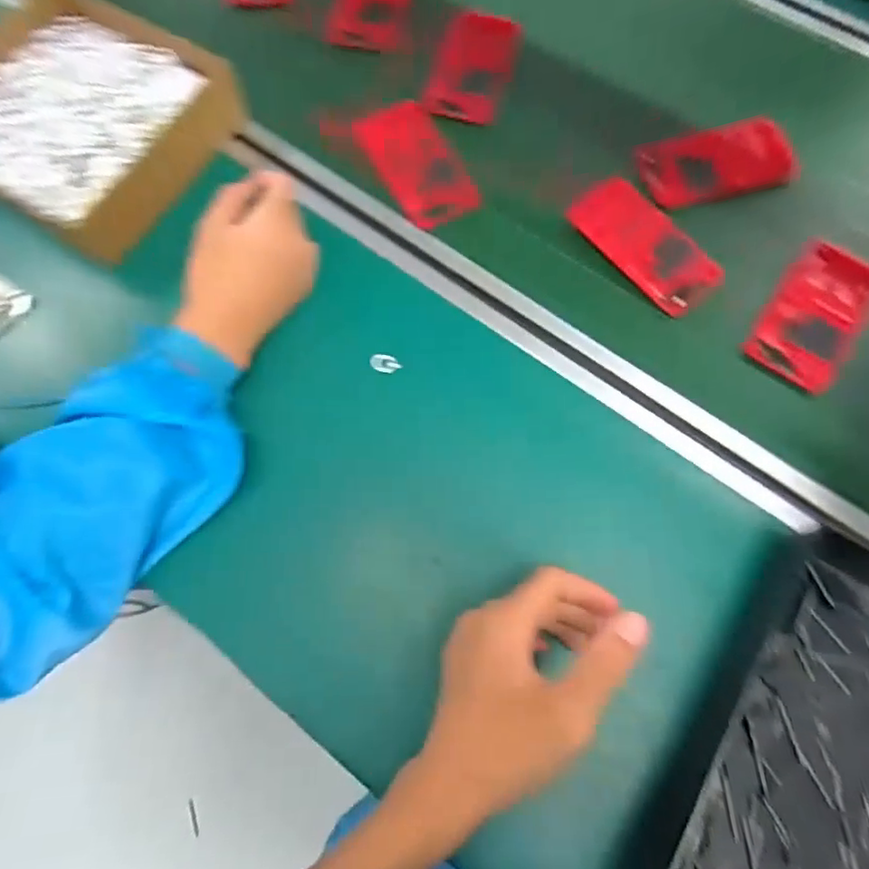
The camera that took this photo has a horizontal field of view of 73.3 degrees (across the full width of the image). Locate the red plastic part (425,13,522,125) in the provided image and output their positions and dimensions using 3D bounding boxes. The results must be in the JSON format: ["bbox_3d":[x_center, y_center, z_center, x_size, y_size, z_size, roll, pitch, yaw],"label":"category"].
[{"bbox_3d":[0.038,-0.338,0.532,0.064,0.014,0.116,16,71,5],"label":"red plastic part"}]

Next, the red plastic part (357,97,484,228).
[{"bbox_3d":[-0.016,-0.236,0.503,0.066,0.010,0.132,-27,73,-9],"label":"red plastic part"}]

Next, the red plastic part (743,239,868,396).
[{"bbox_3d":[0.297,-0.095,0.448,0.067,0.013,0.118,33,74,11],"label":"red plastic part"}]

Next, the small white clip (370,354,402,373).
[{"bbox_3d":[-0.037,-0.054,0.447,0.023,0.006,0.013,-1,71,0],"label":"small white clip"}]

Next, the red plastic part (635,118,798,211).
[{"bbox_3d":[0.239,-0.232,0.494,0.121,0.023,0.062,-12,71,-4],"label":"red plastic part"}]

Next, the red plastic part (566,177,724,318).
[{"bbox_3d":[0.168,-0.154,0.469,0.054,0.010,0.126,-41,77,3],"label":"red plastic part"}]

